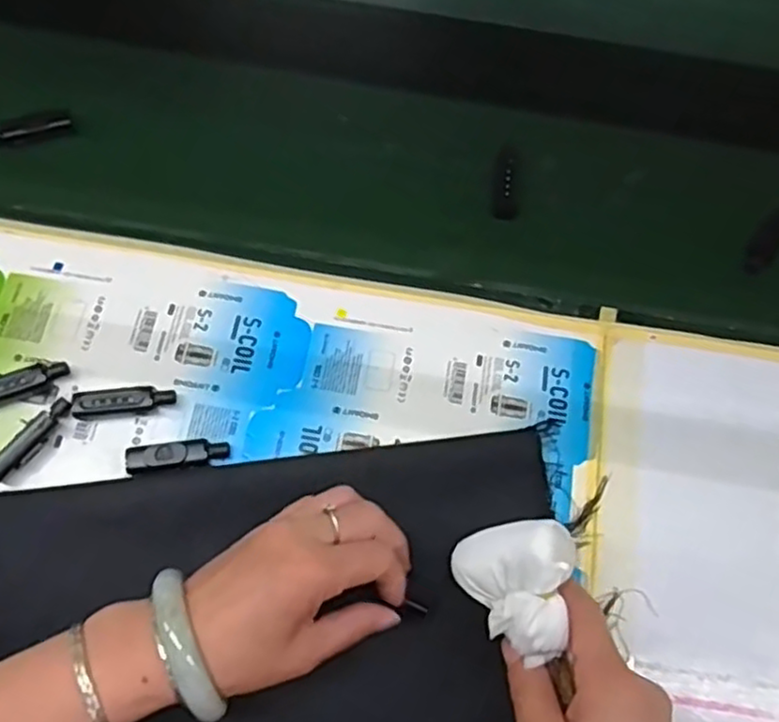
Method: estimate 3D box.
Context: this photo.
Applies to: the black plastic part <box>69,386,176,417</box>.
[{"bbox_3d":[-0.154,0.024,0.413,0.056,0.012,0.014,-4,65,-5],"label":"black plastic part"}]

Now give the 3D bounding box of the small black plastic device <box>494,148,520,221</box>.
[{"bbox_3d":[0.082,-0.121,0.491,0.017,0.004,0.050,5,84,-1],"label":"small black plastic device"}]

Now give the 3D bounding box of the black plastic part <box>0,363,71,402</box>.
[{"bbox_3d":[-0.215,0.014,0.411,0.056,0.016,0.011,-19,67,-12],"label":"black plastic part"}]

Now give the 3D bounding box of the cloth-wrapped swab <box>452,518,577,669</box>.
[{"bbox_3d":[0.058,0.105,0.334,0.049,0.042,0.057,8,64,1],"label":"cloth-wrapped swab"}]

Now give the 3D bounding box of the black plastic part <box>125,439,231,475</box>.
[{"bbox_3d":[-0.120,0.053,0.404,0.056,0.009,0.015,-10,65,-8],"label":"black plastic part"}]

